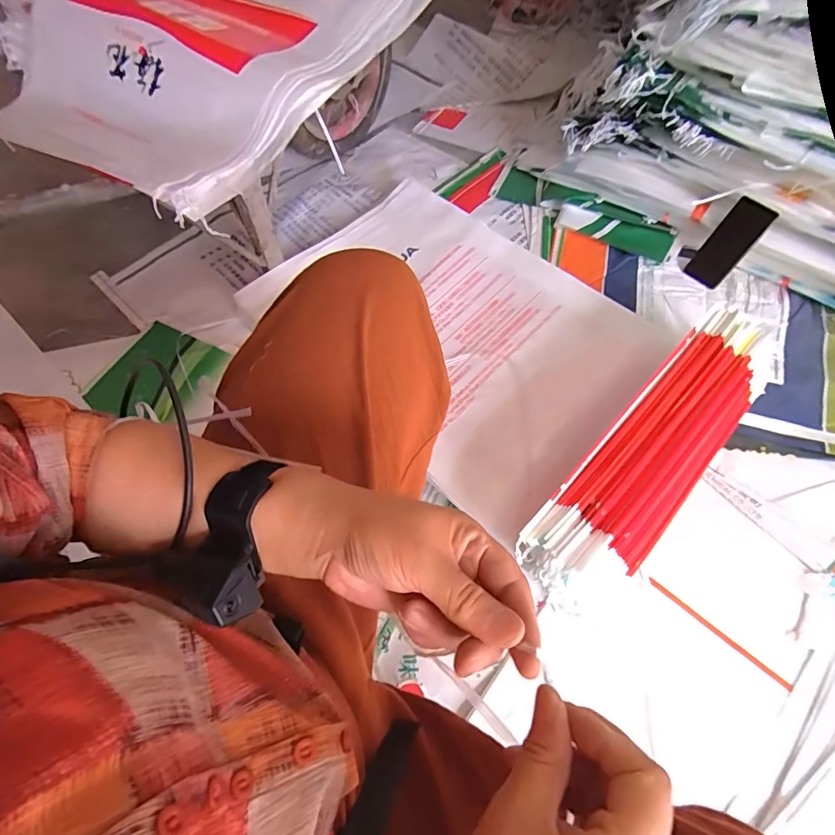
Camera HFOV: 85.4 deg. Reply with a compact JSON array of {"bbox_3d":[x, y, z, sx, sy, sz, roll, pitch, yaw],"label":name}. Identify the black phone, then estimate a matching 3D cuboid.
[{"bbox_3d":[0.619,-0.344,0.903,0.073,0.164,0.010,34,47,10],"label":"black phone"}]

